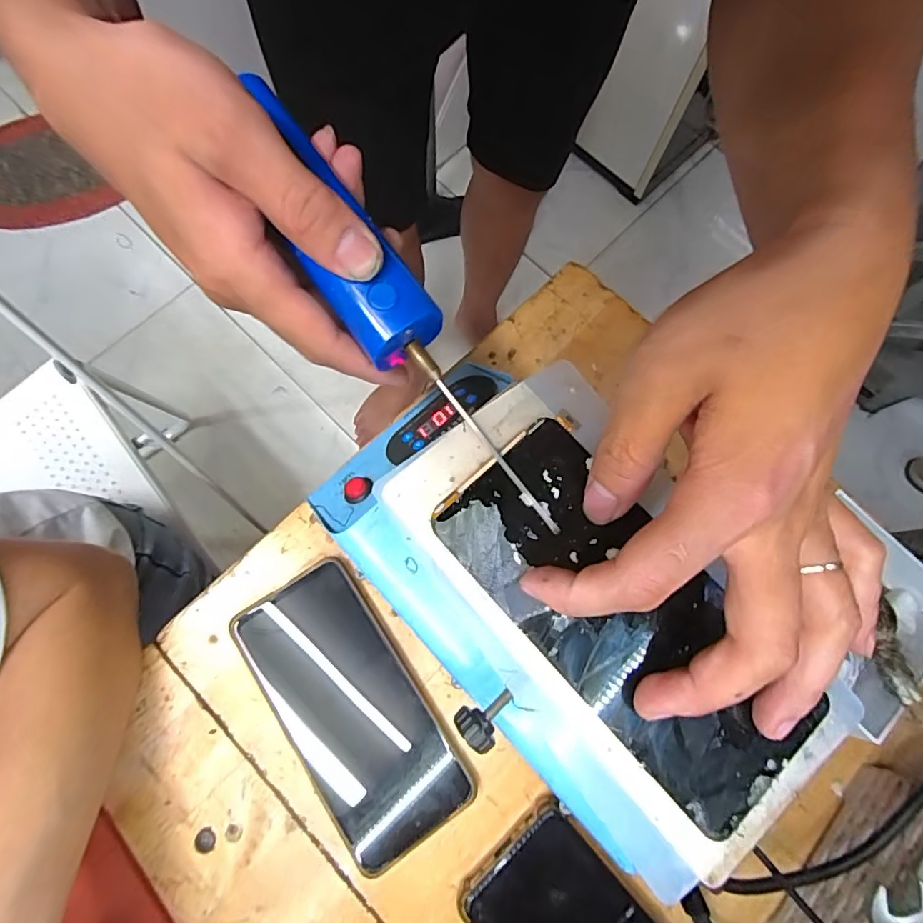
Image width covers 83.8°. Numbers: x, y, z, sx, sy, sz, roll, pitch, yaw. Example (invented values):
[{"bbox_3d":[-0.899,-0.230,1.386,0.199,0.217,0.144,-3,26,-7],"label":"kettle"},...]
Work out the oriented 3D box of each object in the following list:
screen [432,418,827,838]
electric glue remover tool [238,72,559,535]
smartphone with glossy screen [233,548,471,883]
[{"bbox_3d":[0.061,0.061,0.202,0.070,0.006,0.159,-37,80,-10],"label":"screen"},{"bbox_3d":[-0.026,-0.056,0.211,0.028,0.028,0.194,-39,99,-11],"label":"electric glue remover tool"},{"bbox_3d":[-0.068,0.147,0.305,0.078,0.009,0.164,-32,78,-9],"label":"smartphone with glossy screen"}]

